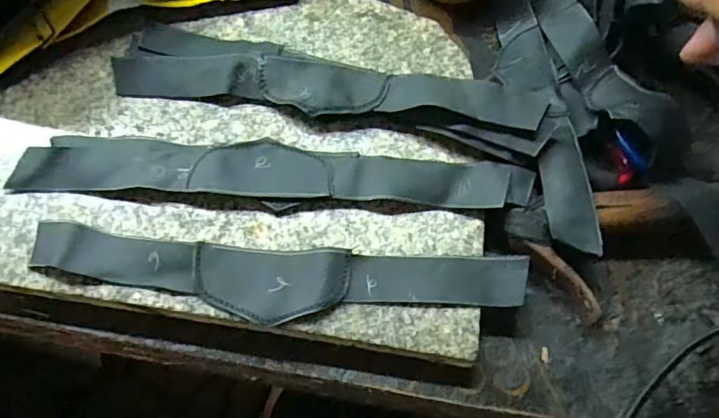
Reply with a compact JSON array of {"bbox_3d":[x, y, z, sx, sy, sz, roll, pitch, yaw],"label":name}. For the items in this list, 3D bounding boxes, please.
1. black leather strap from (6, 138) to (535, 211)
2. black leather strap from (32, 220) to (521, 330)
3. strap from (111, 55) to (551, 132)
[{"bbox_3d":[-0.054,-0.023,0.323,0.316,0.008,0.044,4,58,2],"label":"black leather strap"},{"bbox_3d":[-0.047,0.041,0.292,0.283,0.006,0.044,4,70,0],"label":"black leather strap"},{"bbox_3d":[-0.026,-0.083,0.347,0.288,0.026,0.041,10,64,4],"label":"strap"}]

